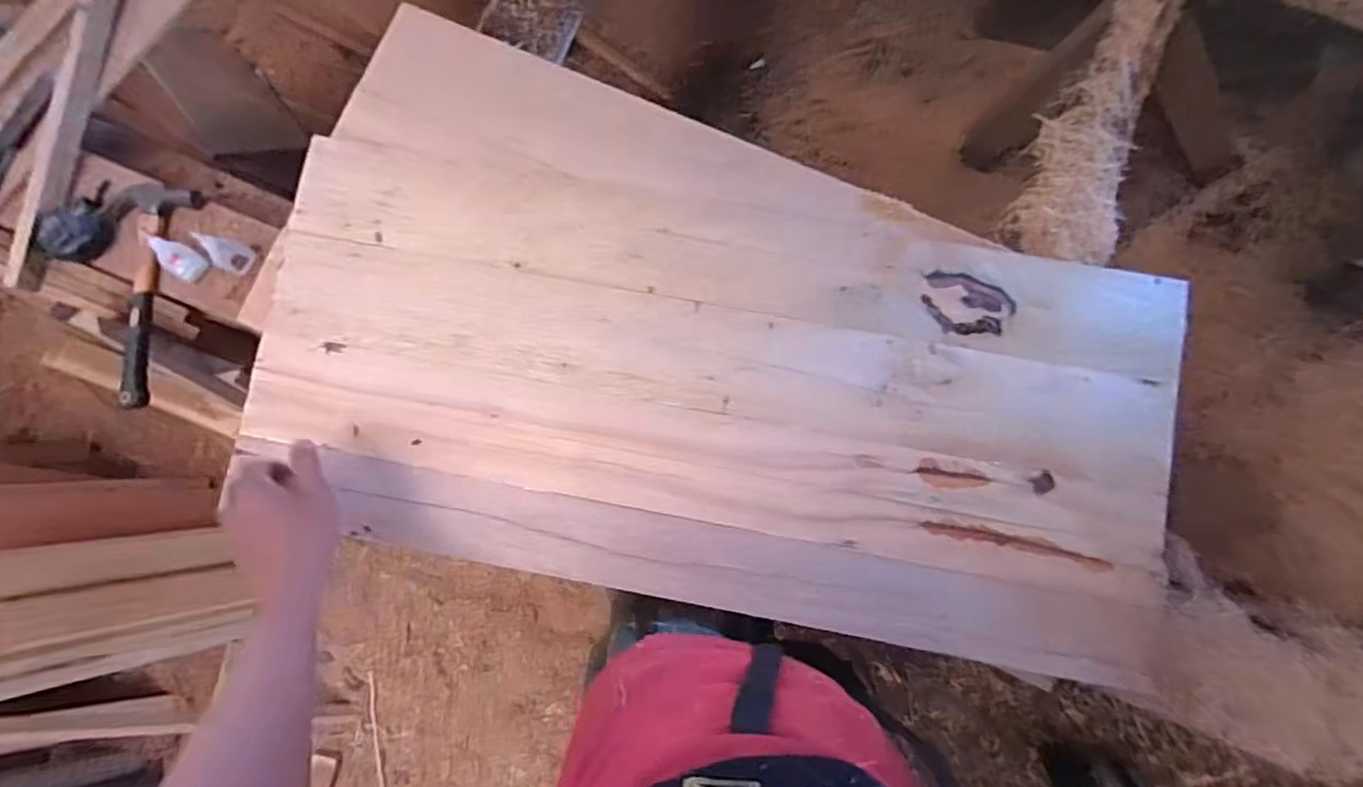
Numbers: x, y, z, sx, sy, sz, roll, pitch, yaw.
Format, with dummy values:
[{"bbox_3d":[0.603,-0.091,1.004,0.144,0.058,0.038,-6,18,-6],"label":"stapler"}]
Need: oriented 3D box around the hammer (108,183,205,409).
[{"bbox_3d":[-0.675,-0.125,0.765,0.129,0.044,0.269,10,84,2],"label":"hammer"}]

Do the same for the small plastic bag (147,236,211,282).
[{"bbox_3d":[-0.613,-0.164,0.759,0.073,0.022,0.038,23,84,3],"label":"small plastic bag"}]

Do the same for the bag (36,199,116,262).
[{"bbox_3d":[-0.744,-0.202,0.769,0.056,0.060,0.077,23,84,3],"label":"bag"}]

